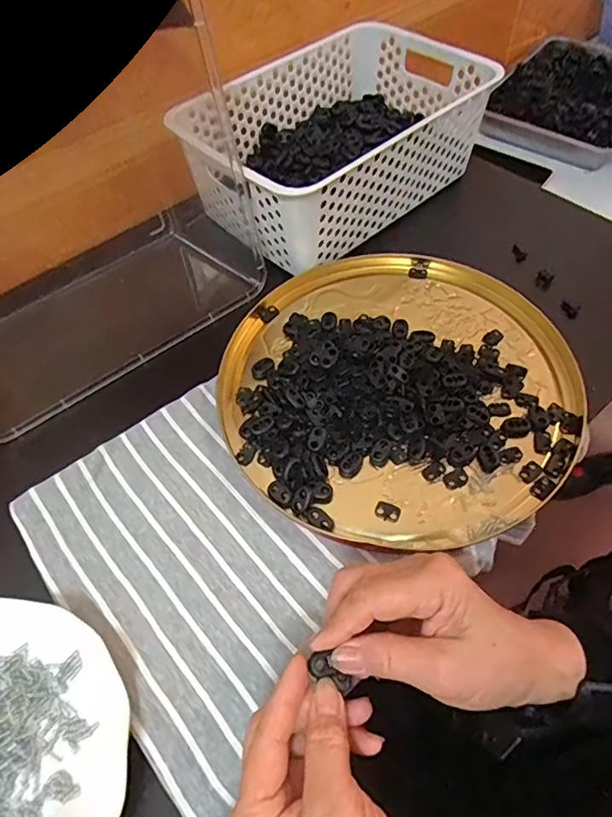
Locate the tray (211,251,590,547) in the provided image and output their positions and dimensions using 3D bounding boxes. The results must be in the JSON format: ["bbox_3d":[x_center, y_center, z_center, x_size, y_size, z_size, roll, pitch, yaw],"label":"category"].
[{"bbox_3d":[0.075,-0.033,0.444,0.292,0.026,0.285,-1,56,2],"label":"tray"}]

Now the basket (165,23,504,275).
[{"bbox_3d":[0.030,-0.289,0.568,0.306,0.099,0.203,-39,63,-21],"label":"basket"}]

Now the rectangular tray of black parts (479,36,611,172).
[{"bbox_3d":[0.449,-0.510,0.855,0.235,0.045,0.318,35,64,23],"label":"rectangular tray of black parts"}]

